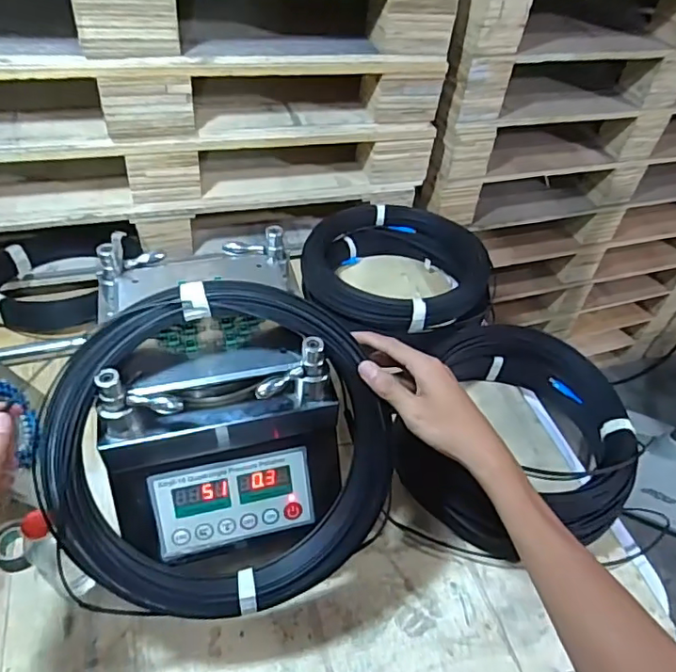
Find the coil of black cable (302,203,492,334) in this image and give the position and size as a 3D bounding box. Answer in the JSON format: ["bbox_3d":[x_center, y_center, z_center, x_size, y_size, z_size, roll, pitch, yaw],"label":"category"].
[{"bbox_3d":[0.104,-0.116,0.950,0.311,0.083,0.285,34,52,24],"label":"coil of black cable"}]

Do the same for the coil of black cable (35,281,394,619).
[{"bbox_3d":[-0.104,0.104,0.506,0.299,0.296,0.031,-19,9,-11],"label":"coil of black cable"}]

